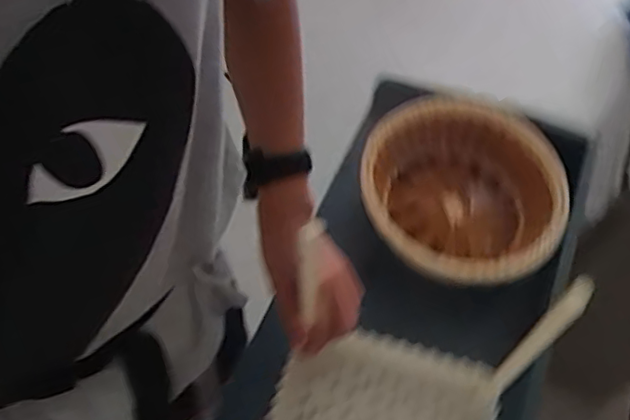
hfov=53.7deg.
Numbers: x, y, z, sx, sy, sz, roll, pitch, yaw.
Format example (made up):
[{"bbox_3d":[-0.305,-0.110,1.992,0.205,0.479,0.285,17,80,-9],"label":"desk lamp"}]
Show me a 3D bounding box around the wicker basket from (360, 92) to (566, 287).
[{"bbox_3d":[0.177,-0.019,0.755,0.236,0.084,0.238,1,57,-1],"label":"wicker basket"}]

